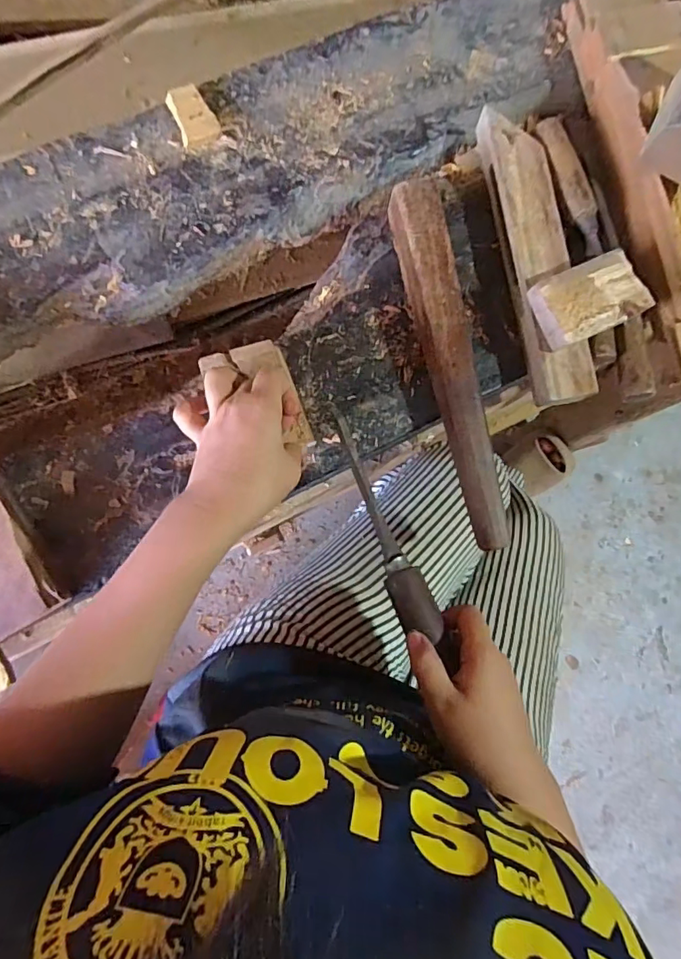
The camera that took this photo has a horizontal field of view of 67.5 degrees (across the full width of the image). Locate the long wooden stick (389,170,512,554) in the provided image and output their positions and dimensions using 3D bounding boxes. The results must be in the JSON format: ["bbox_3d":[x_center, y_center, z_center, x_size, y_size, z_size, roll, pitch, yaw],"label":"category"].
[{"bbox_3d":[0.102,-0.101,0.459,0.043,0.043,0.329,-14,86,-6],"label":"long wooden stick"}]

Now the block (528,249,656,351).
[{"bbox_3d":[0.220,-0.160,0.448,0.089,0.026,0.061,-24,87,-7],"label":"block"}]

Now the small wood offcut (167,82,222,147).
[{"bbox_3d":[-0.139,-0.345,0.481,0.037,0.012,0.050,-26,87,-7],"label":"small wood offcut"}]

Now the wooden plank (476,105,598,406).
[{"bbox_3d":[0.187,-0.210,0.482,0.054,0.029,0.276,-10,85,-6],"label":"wooden plank"}]

